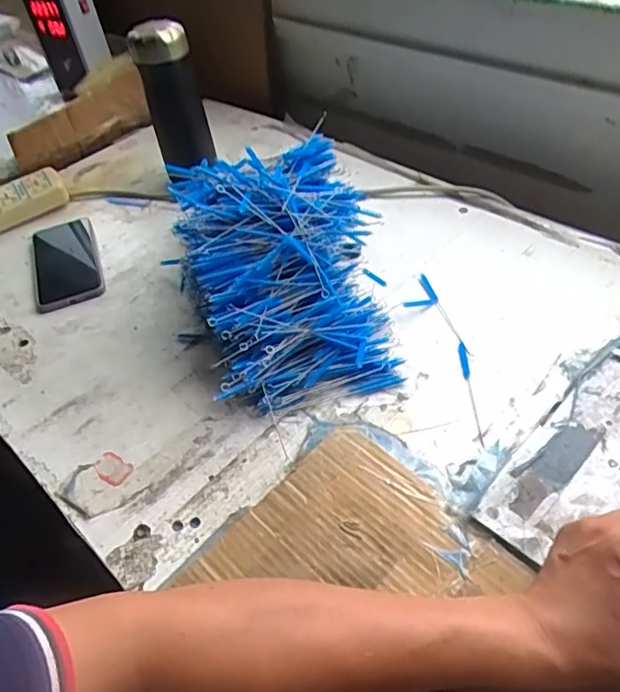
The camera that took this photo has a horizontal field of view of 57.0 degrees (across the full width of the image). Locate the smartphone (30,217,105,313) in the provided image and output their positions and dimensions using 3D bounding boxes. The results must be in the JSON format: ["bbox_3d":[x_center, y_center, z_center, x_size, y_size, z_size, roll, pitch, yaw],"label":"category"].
[{"bbox_3d":[-0.301,-0.108,0.699,0.080,0.008,0.158,-20,47,-12],"label":"smartphone"}]

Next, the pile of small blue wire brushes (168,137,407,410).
[{"bbox_3d":[-0.027,-0.079,0.563,0.185,0.134,0.256,-15,46,-7],"label":"pile of small blue wire brushes"}]

